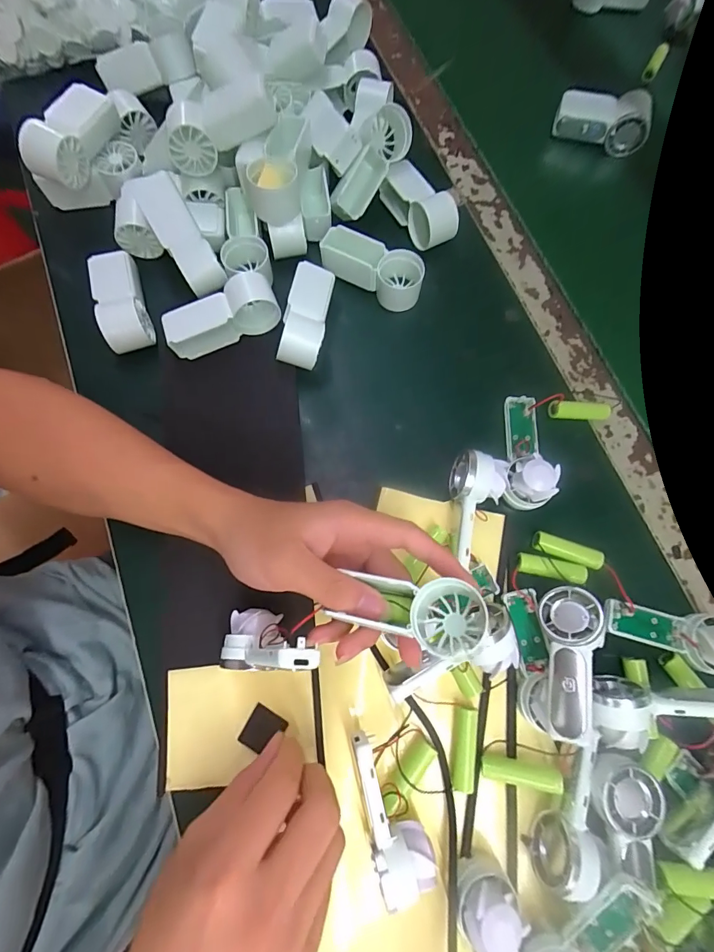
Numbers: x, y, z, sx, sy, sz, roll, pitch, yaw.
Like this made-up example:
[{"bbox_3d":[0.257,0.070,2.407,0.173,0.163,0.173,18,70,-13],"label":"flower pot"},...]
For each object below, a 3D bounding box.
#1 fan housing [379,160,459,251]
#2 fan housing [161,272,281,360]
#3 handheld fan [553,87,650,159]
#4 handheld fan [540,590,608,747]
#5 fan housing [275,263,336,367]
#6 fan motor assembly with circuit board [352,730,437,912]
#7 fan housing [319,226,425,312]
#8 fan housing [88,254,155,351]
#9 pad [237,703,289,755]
[{"bbox_3d":[0.057,-0.251,0.387,0.046,0.039,0.076,-29,78,-9],"label":"fan housing"},{"bbox_3d":[-0.114,-0.133,0.345,0.093,0.045,0.035,-24,78,-8],"label":"fan housing"},{"bbox_3d":[0.269,-0.392,0.448,0.095,0.036,0.047,12,76,0],"label":"handheld fan"},{"bbox_3d":[0.141,0.123,0.270,0.038,0.025,0.093,-1,53,33],"label":"handheld fan"},{"bbox_3d":[-0.041,-0.136,0.351,0.033,0.040,0.090,12,76,0],"label":"fan housing"},{"bbox_3d":[0.021,0.206,0.256,0.034,0.031,0.092,-15,77,-6],"label":"fan motor assembly with circuit board"},{"bbox_3d":[0.013,-0.184,0.369,0.095,0.039,0.041,19,75,3],"label":"fan housing"},{"bbox_3d":[-0.204,-0.152,0.357,0.039,0.038,0.091,-16,76,-6],"label":"fan housing"},{"bbox_3d":[-0.065,0.175,0.280,0.024,0.006,0.024,30,74,8],"label":"pad"}]

